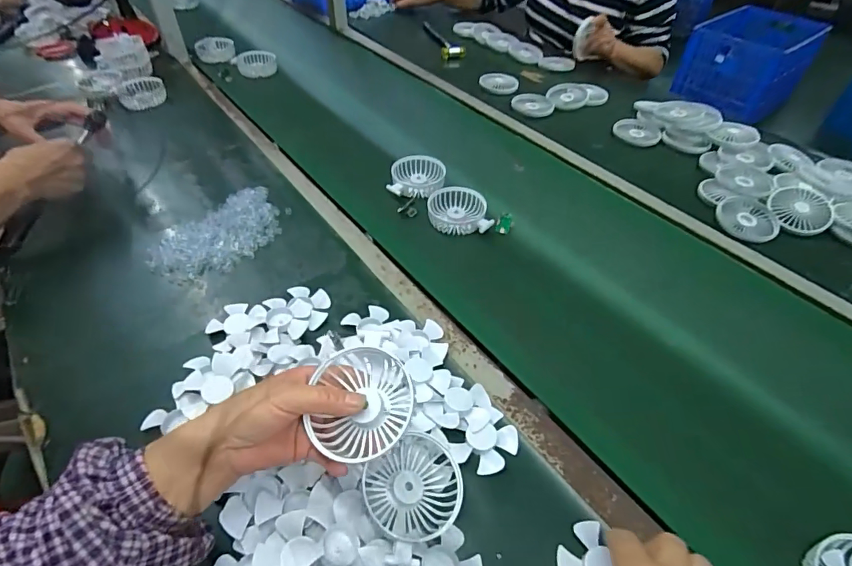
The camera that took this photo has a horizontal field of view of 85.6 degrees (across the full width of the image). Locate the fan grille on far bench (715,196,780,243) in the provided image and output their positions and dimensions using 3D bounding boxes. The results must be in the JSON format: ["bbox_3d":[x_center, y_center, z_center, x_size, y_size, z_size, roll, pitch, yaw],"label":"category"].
[{"bbox_3d":[0.495,-0.099,0.711,0.075,0.005,0.089,-9,55,7],"label":"fan grille on far bench"}]

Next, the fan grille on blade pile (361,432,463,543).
[{"bbox_3d":[-0.012,0.178,0.409,0.083,0.021,0.086,8,54,-13],"label":"fan grille on blade pile"}]

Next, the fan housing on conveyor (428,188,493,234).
[{"bbox_3d":[0.056,-0.114,0.723,0.101,0.030,0.081,13,48,10],"label":"fan housing on conveyor"}]

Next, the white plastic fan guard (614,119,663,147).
[{"bbox_3d":[0.412,-0.304,0.908,0.079,0.012,0.095,-2,47,-5],"label":"white plastic fan guard"}]

